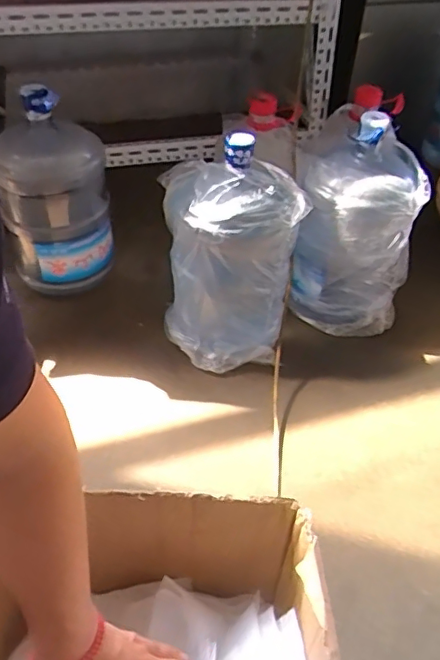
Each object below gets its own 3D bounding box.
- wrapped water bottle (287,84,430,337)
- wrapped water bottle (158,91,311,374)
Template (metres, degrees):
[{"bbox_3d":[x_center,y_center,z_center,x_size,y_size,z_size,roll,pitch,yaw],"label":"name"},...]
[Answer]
[{"bbox_3d":[0.288,-0.239,1.244,0.262,0.492,0.246,5,46,1],"label":"wrapped water bottle"},{"bbox_3d":[0.016,-0.160,1.178,0.266,0.478,0.250,0,46,-4],"label":"wrapped water bottle"}]

